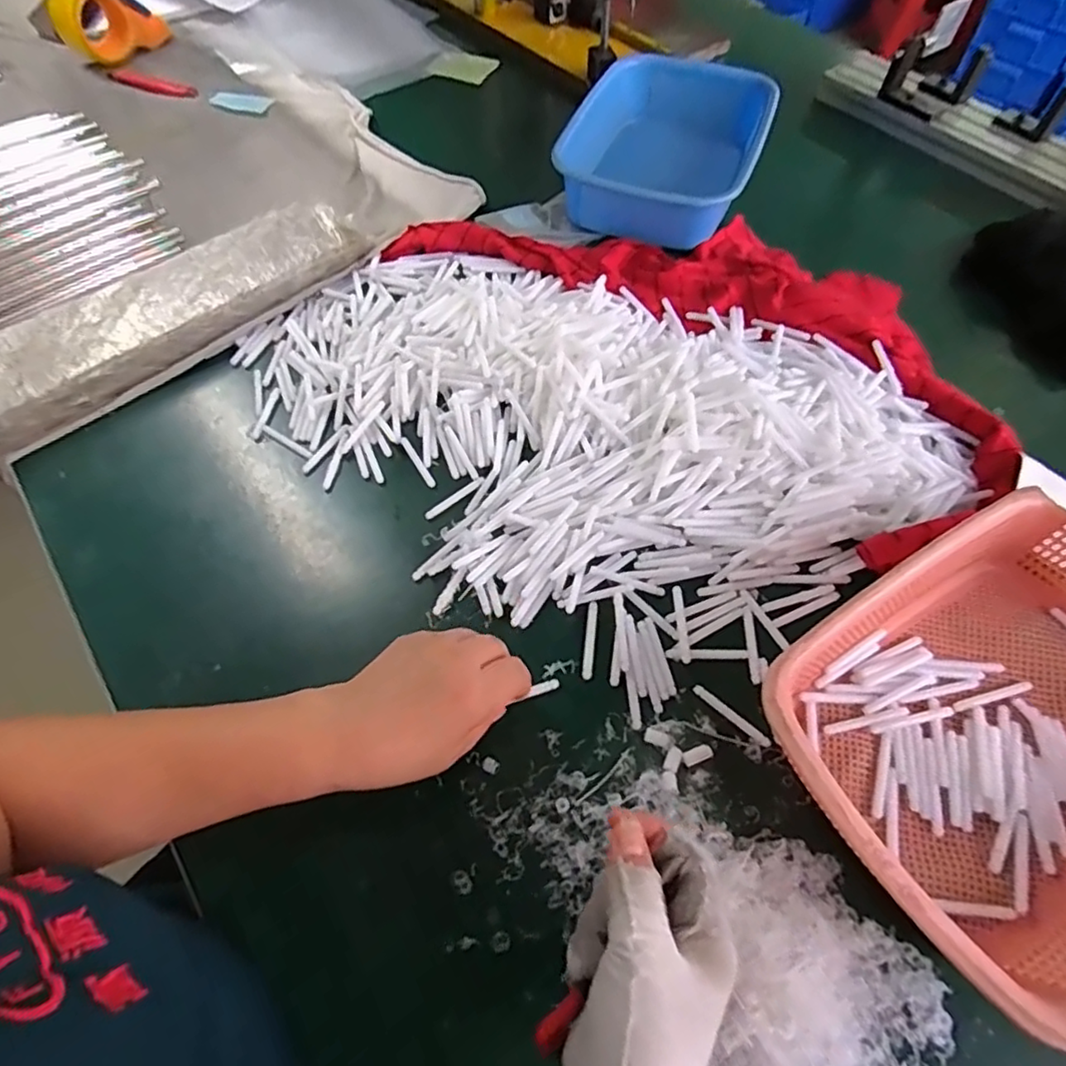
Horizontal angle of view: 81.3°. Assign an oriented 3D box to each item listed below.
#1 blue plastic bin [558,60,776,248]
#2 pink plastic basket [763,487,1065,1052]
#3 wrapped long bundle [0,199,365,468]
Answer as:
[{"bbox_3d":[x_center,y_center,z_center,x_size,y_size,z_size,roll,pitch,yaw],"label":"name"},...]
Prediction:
[{"bbox_3d":[0.151,-0.434,0.734,0.199,0.105,0.263,19,62,10],"label":"blue plastic bin"},{"bbox_3d":[0.299,0.115,0.383,0.292,0.068,0.212,-29,63,-15],"label":"pink plastic basket"},{"bbox_3d":[-0.372,-0.206,0.599,0.435,0.049,0.115,-41,66,-20],"label":"wrapped long bundle"}]

